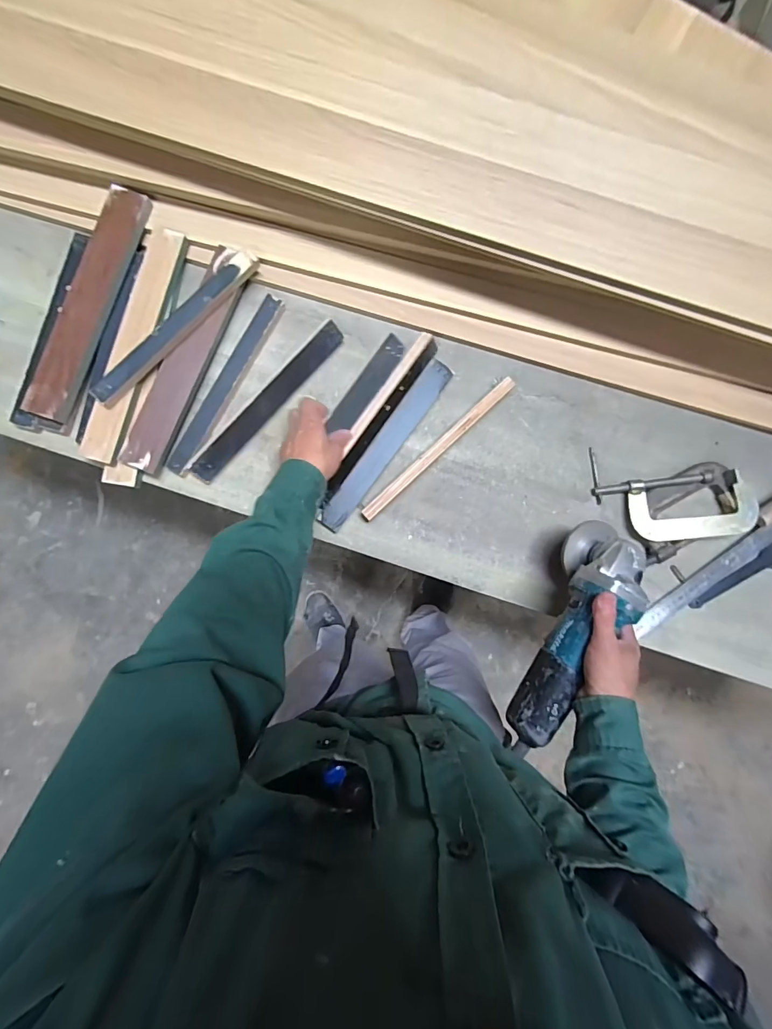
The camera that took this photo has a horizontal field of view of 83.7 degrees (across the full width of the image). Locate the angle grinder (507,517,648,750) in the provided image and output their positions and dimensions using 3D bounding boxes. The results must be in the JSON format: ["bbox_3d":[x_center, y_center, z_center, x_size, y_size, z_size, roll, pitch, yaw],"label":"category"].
[{"bbox_3d":[0.237,0.141,0.523,0.077,0.085,0.287,28,81,-2],"label":"angle grinder"}]

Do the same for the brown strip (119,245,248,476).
[{"bbox_3d":[-0.287,-0.212,0.616,0.063,0.014,0.316,21,84,-17],"label":"brown strip"}]

